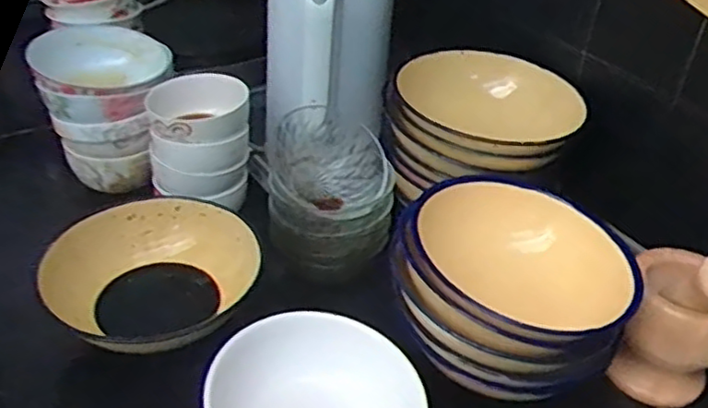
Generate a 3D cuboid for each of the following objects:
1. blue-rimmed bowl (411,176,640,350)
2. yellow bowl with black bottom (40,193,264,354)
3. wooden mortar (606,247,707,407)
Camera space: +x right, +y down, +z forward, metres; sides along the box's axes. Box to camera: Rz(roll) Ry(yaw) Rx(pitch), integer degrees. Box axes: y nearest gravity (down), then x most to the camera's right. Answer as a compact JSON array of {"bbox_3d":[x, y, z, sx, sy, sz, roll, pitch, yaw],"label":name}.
[{"bbox_3d":[0.141,0.051,0.588,0.160,0.059,0.184,-22,43,-31],"label":"blue-rimmed bowl"},{"bbox_3d":[-0.182,0.071,0.644,0.174,0.061,0.179,11,36,10],"label":"yellow bowl with black bottom"},{"bbox_3d":[0.284,0.097,0.606,0.092,0.154,0.083,23,40,24],"label":"wooden mortar"}]

